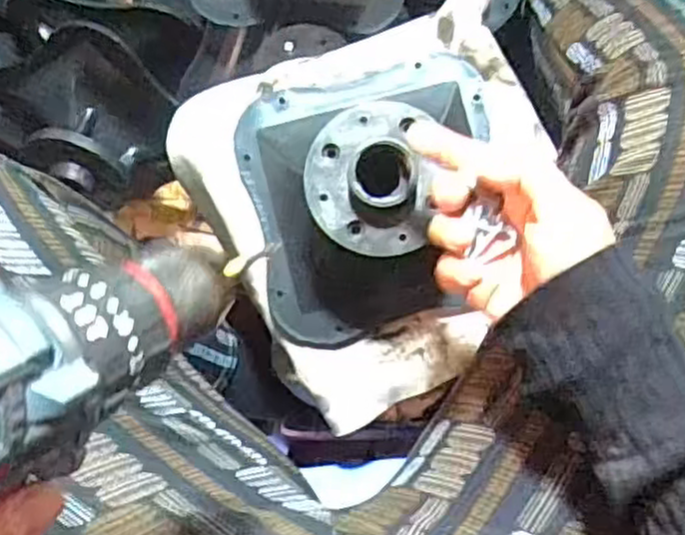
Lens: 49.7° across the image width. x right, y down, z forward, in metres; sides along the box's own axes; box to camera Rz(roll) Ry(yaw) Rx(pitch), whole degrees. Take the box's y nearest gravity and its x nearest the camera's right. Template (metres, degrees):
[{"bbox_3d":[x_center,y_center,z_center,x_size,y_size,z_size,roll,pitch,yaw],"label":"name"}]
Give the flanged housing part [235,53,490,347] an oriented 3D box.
[{"bbox_3d":[0.022,-0.052,0.499,0.179,0.096,0.187,0,87,5],"label":"flanged housing part"}]

